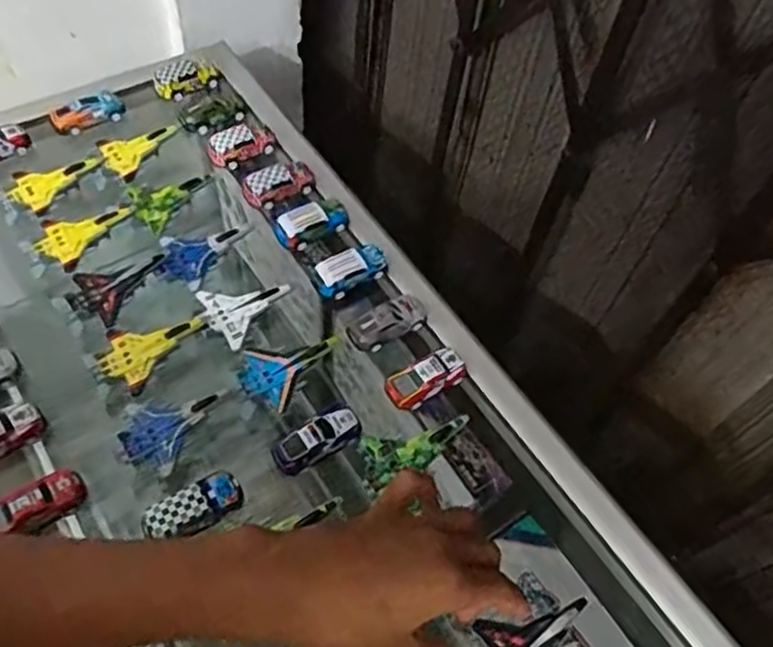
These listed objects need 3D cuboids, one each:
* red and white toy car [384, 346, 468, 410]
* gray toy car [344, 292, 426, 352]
[{"bbox_3d":[0.030,0.040,0.510,0.063,0.018,0.027,-29,63,-20],"label":"red and white toy car"},{"bbox_3d":[0.002,-0.001,0.533,0.065,0.022,0.027,-28,63,-19],"label":"gray toy car"}]

